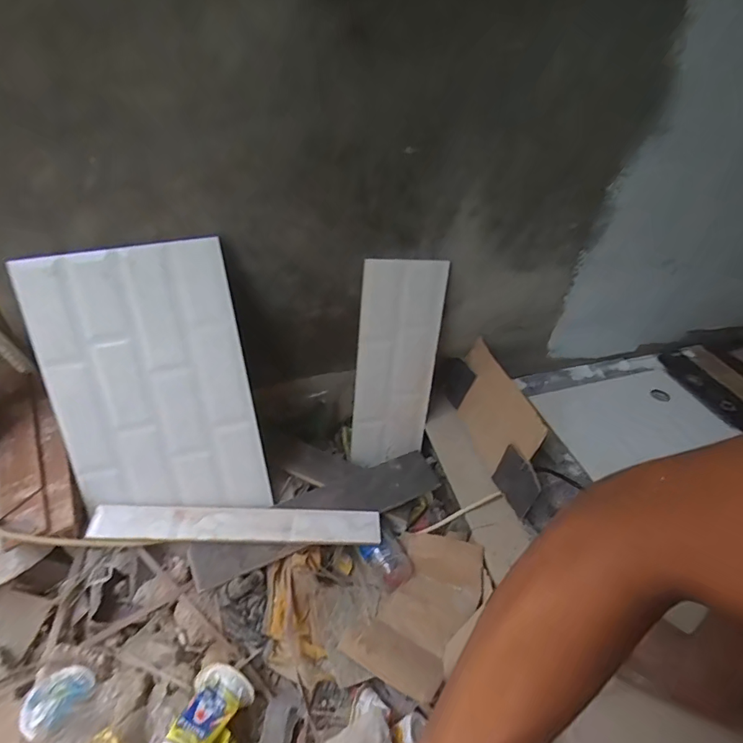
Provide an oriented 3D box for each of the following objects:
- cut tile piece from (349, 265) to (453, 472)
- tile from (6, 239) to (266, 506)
[{"bbox_3d":[0.042,-0.002,0.748,0.134,0.375,0.015,0,28,-9],"label":"cut tile piece"},{"bbox_3d":[-0.297,0.024,0.589,0.254,0.368,0.013,-10,14,-8],"label":"tile"}]

